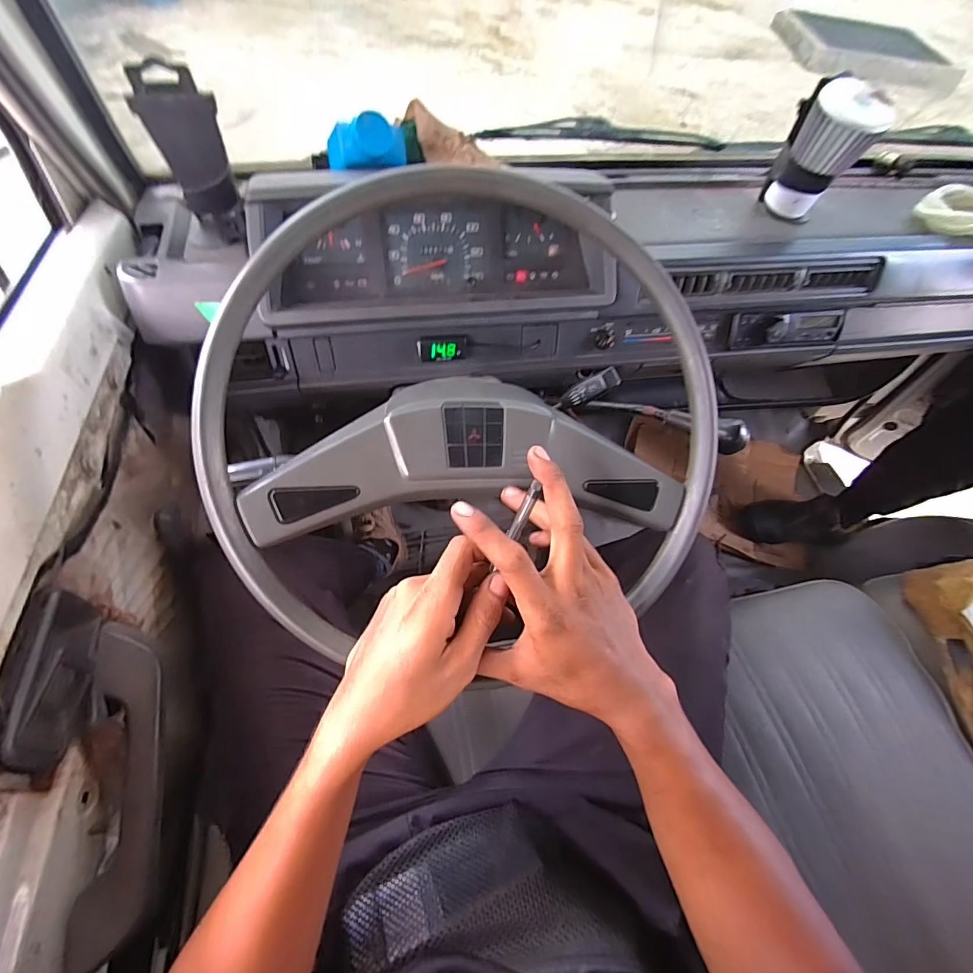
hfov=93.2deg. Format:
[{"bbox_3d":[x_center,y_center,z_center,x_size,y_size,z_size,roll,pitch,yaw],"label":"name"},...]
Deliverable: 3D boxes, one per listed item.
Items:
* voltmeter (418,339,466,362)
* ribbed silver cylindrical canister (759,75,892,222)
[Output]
[{"bbox_3d":[-0.056,-0.177,0.589,0.062,0.032,0.016,-1,27,-10],"label":"voltmeter"},{"bbox_3d":[0.408,-0.403,0.569,0.089,0.137,0.072,24,58,10],"label":"ribbed silver cylindrical canister"}]

